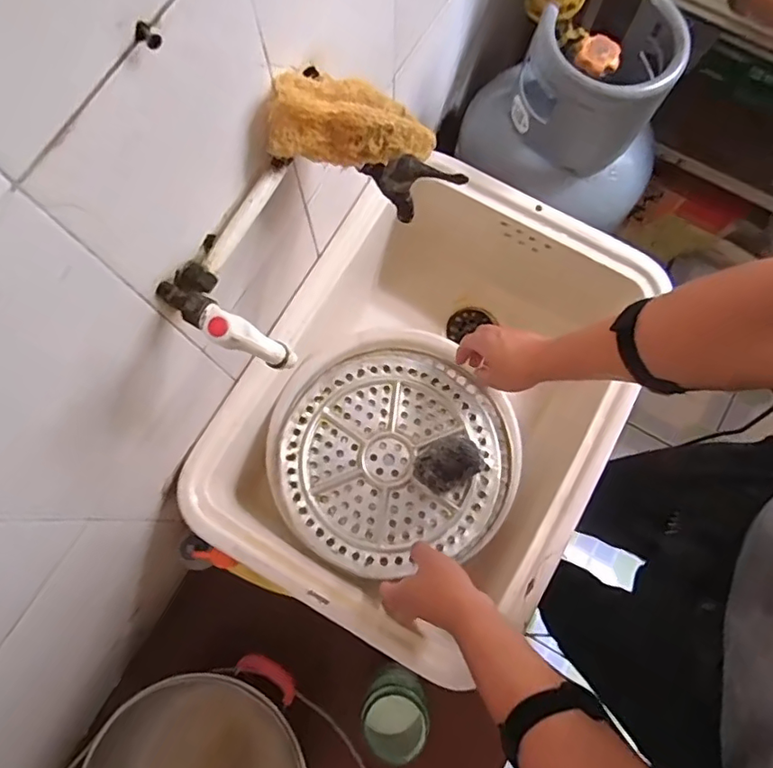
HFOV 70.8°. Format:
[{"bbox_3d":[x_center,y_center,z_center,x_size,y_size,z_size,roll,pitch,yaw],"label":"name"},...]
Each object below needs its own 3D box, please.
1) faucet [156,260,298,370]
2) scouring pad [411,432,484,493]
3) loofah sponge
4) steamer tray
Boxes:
[{"bbox_3d":[-0.134,-0.055,0.447,0.119,0.084,0.045,42,80,10],"label":"faucet"},{"bbox_3d":[0.079,0.100,0.693,0.086,0.045,0.060,-29,77,-6],"label":"scouring pad"},{"bbox_3d":[-0.029,-0.230,0.479,0.157,0.054,0.060,-5,74,-27],"label":"loofah sponge"},{"bbox_3d":[0.007,0.085,0.721,0.307,0.036,0.318,-40,79,-8],"label":"steamer tray"}]

